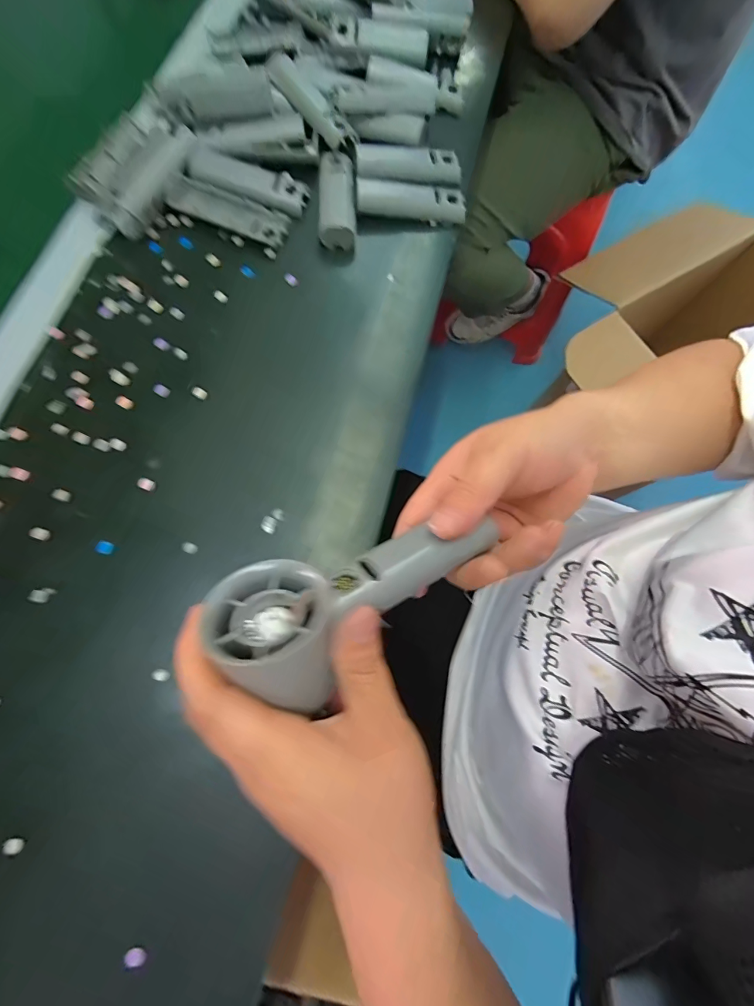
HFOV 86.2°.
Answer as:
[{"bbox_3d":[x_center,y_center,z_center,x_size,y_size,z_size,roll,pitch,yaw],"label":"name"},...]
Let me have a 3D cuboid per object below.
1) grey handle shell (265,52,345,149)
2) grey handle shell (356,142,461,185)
[{"bbox_3d":[-0.069,-0.390,0.392,0.030,0.020,0.111,-34,78,-12],"label":"grey handle shell"},{"bbox_3d":[0.032,-0.329,0.392,0.101,0.025,0.022,-4,73,-4],"label":"grey handle shell"}]

